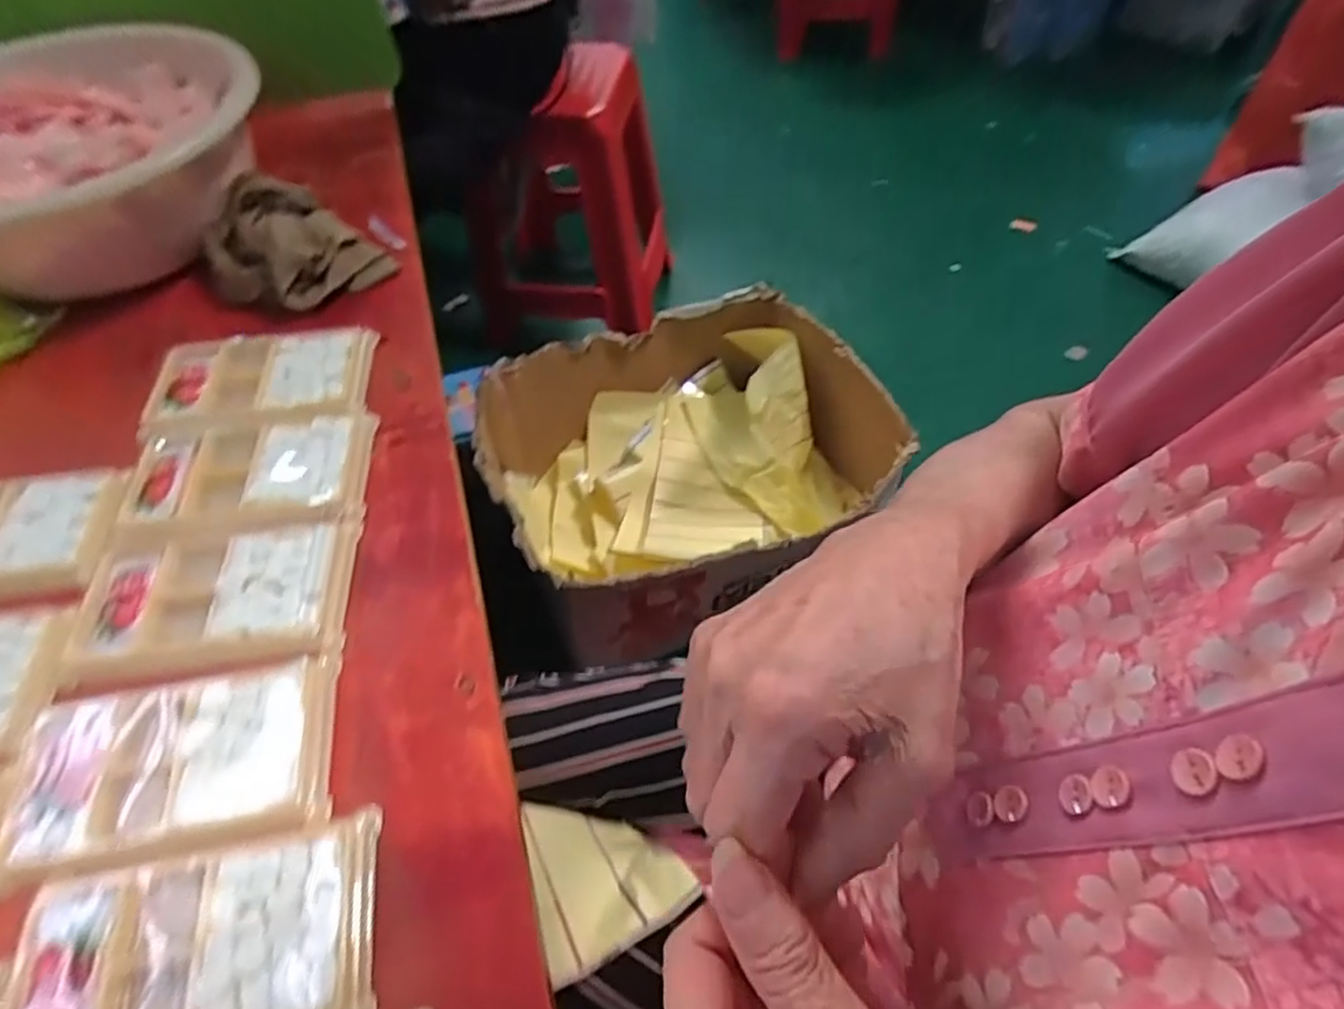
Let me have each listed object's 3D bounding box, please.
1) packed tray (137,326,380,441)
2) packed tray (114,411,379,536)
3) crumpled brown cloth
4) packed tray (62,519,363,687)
[{"bbox_3d":[-0.266,-0.082,0.457,0.138,0.011,0.081,-8,54,-7],"label":"packed tray"},{"bbox_3d":[-0.247,-0.018,0.415,0.131,0.010,0.075,-7,54,-7],"label":"packed tray"},{"bbox_3d":[-0.272,-0.186,0.505,0.104,0.055,0.089,-37,63,-25],"label":"crumpled brown cloth"},{"bbox_3d":[-0.238,0.044,0.370,0.132,0.014,0.083,-5,54,-5],"label":"packed tray"}]

